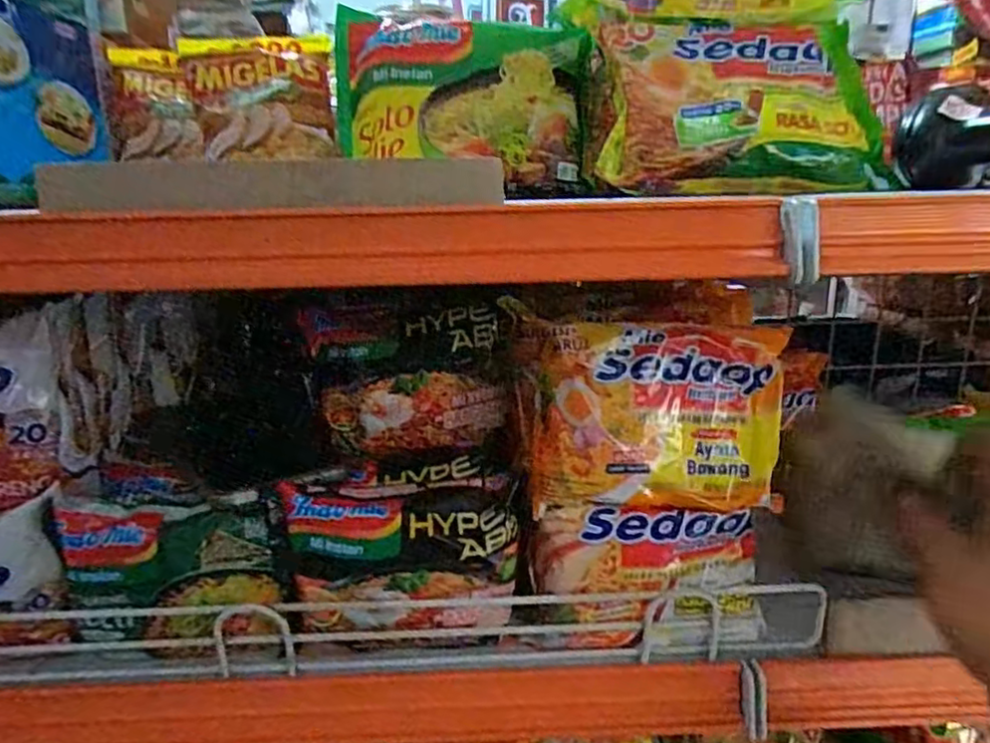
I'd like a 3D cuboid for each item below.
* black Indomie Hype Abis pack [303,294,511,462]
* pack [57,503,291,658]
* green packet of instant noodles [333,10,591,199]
[{"bbox_3d":[-0.053,0.000,0.406,0.118,0.098,0.032,-2,4,-6],"label":"black Indomie Hype Abis pack"},{"bbox_3d":[-0.171,0.114,0.350,0.112,0.085,0.020,-1,15,-1],"label":"pack"},{"bbox_3d":[-0.018,-0.150,0.363,0.137,0.093,0.043,0,15,3],"label":"green packet of instant noodles"}]

